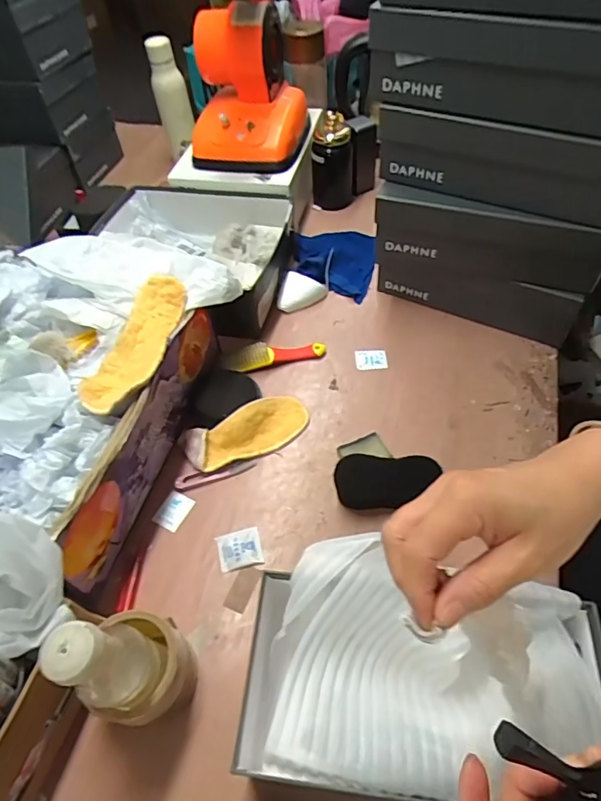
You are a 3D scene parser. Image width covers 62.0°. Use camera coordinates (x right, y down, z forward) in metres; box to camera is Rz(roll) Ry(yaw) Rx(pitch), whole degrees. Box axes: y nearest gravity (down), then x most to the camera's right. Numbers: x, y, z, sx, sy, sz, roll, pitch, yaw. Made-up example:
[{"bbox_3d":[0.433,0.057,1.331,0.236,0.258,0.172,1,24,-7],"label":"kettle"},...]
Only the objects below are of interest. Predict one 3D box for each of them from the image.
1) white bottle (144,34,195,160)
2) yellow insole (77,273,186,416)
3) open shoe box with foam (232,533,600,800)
[{"bbox_3d":[-0.257,-0.606,1.004,0.067,0.200,0.082,-14,53,-7],"label":"white bottle"},{"bbox_3d":[-0.186,-0.067,0.583,0.069,0.033,0.197,10,54,11],"label":"yellow insole"},{"bbox_3d":[0.105,0.235,0.445,0.301,0.122,0.188,4,53,7],"label":"open shoe box with foam"}]

